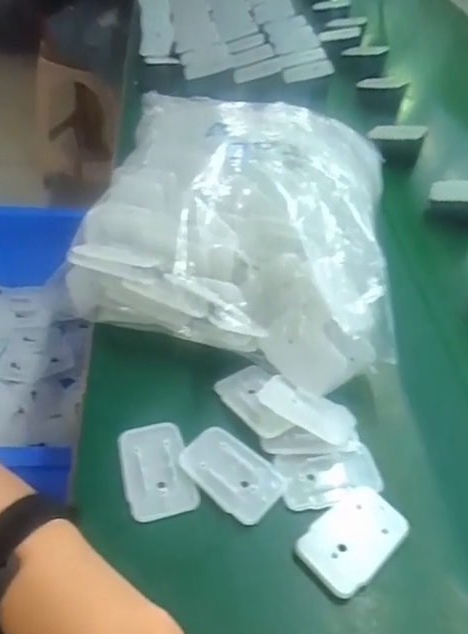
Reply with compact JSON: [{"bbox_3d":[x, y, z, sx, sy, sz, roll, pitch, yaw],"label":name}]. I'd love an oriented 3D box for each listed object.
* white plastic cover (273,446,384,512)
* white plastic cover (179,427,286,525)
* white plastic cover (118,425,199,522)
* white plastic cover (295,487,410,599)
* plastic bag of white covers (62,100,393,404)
[{"bbox_3d":[0.065,0.108,0.375,0.069,0.007,0.037,-3,45,-10],"label":"white plastic cover"},{"bbox_3d":[-0.002,0.104,0.372,0.068,0.005,0.044,32,50,24],"label":"white plastic cover"},{"bbox_3d":[-0.052,0.102,0.373,0.044,0.005,0.067,-9,47,-15],"label":"white plastic cover"},{"bbox_3d":[0.074,0.137,0.345,0.065,0.008,0.044,-30,55,-32],"label":"white plastic cover"},{"bbox_3d":[0.011,-0.091,0.505,0.271,0.113,0.277,13,45,6],"label":"plastic bag of white covers"}]

